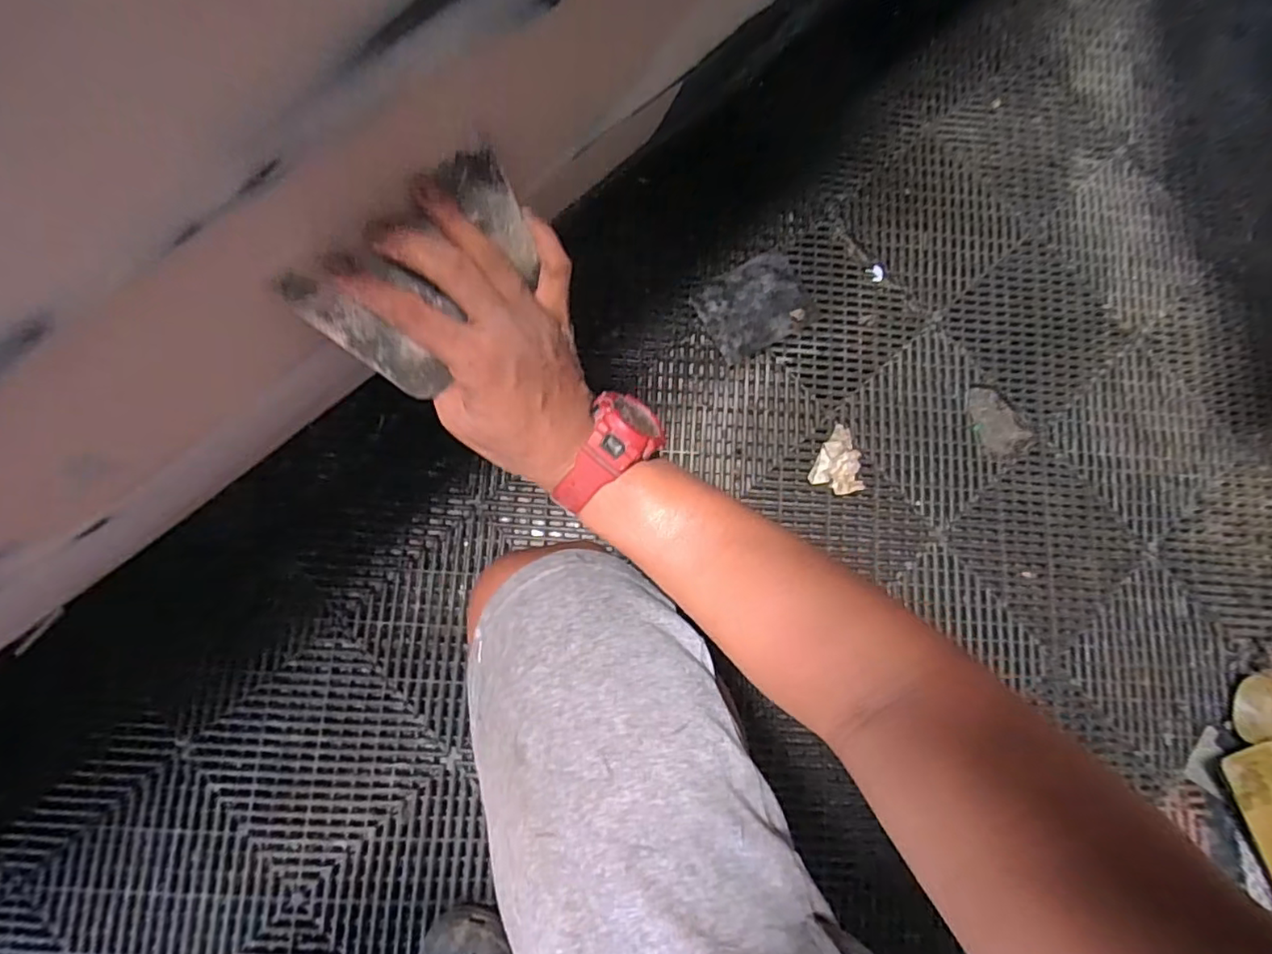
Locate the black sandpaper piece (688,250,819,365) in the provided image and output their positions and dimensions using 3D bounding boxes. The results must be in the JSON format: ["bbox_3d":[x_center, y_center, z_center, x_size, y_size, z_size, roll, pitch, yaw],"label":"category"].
[{"bbox_3d":[0.157,-0.225,0.787,0.142,0.009,0.112,-29,85,-7],"label":"black sandpaper piece"}]

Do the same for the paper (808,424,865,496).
[{"bbox_3d":[0.246,-0.019,0.748,0.063,0.023,0.082,-13,83,-6],"label":"paper"}]

